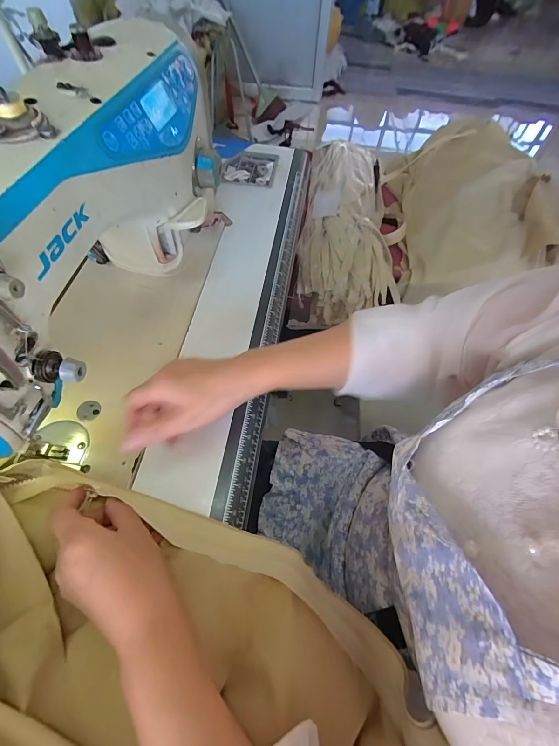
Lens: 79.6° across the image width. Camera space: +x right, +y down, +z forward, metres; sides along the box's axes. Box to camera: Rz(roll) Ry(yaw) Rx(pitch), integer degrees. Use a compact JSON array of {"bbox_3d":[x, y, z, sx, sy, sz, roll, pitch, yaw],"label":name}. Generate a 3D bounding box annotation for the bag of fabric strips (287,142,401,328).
[{"bbox_3d":[0.191,-0.386,0.890,0.252,0.138,0.563,9,58,1],"label":"bag of fabric strips"}]

